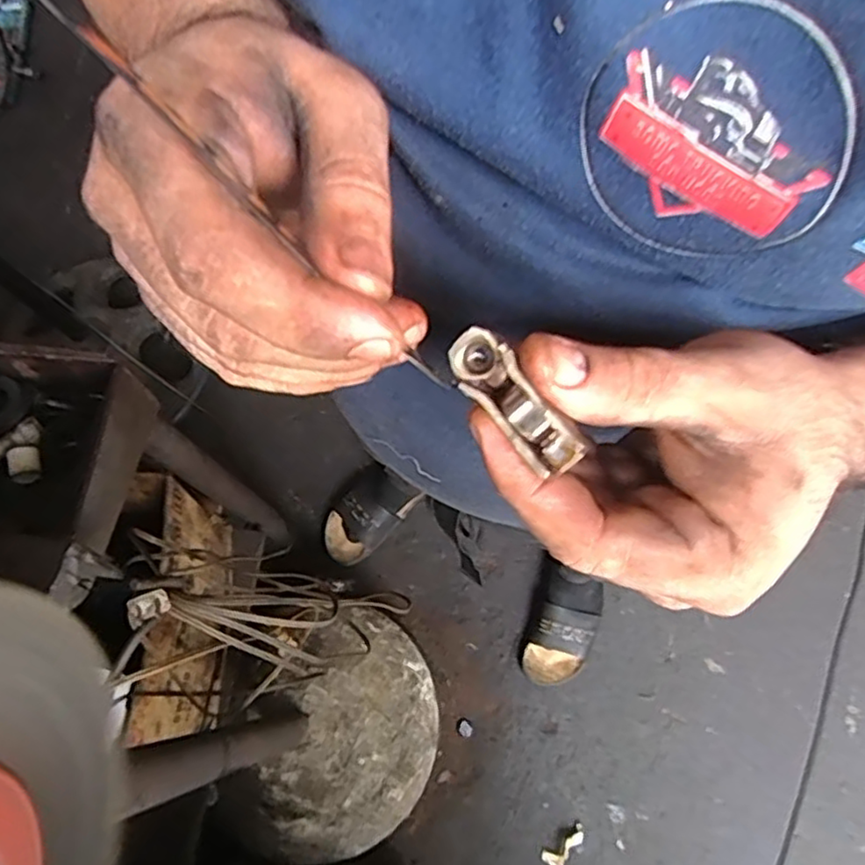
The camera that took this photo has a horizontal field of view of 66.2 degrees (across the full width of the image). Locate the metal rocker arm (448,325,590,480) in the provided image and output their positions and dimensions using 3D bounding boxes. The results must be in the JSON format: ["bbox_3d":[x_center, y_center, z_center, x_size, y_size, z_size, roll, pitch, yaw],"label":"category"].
[{"bbox_3d":[0.020,-0.009,0.170,0.012,0.011,0.042,-39,80,-13],"label":"metal rocker arm"}]

